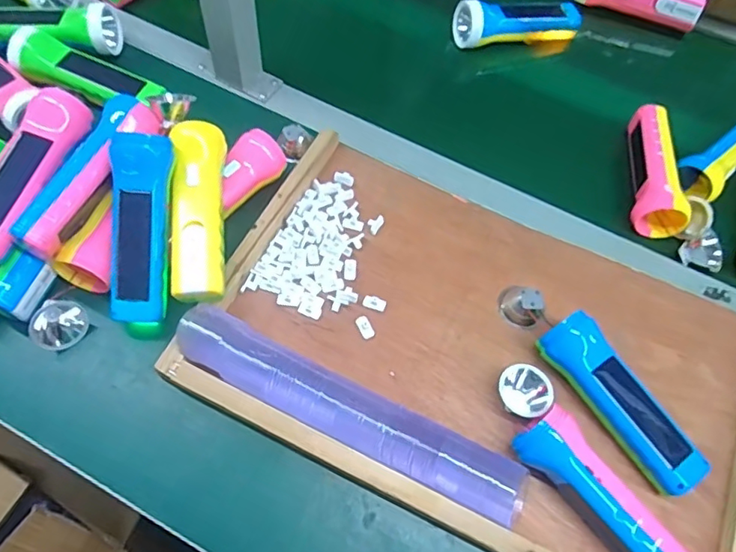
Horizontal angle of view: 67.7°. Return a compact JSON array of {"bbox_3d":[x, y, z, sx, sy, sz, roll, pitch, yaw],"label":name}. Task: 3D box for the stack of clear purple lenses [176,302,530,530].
[{"bbox_3d":[-0.017,0.109,0.435,0.301,0.044,0.049,26,65,9],"label":"stack of clear purple lenses"}]

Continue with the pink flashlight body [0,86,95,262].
[{"bbox_3d":[-0.289,-0.088,0.469,0.052,0.041,0.162,17,61,4],"label":"pink flashlight body"}]

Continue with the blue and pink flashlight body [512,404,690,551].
[{"bbox_3d":[0.175,0.174,0.408,0.044,0.049,0.154,-34,70,-19],"label":"blue and pink flashlight body"}]

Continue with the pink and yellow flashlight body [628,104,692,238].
[{"bbox_3d":[0.311,-0.120,0.583,0.051,0.048,0.153,13,61,2],"label":"pink and yellow flashlight body"}]

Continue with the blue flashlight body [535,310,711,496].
[{"bbox_3d":[0.206,0.103,0.451,0.046,0.047,0.155,-34,70,-19],"label":"blue flashlight body"}]

